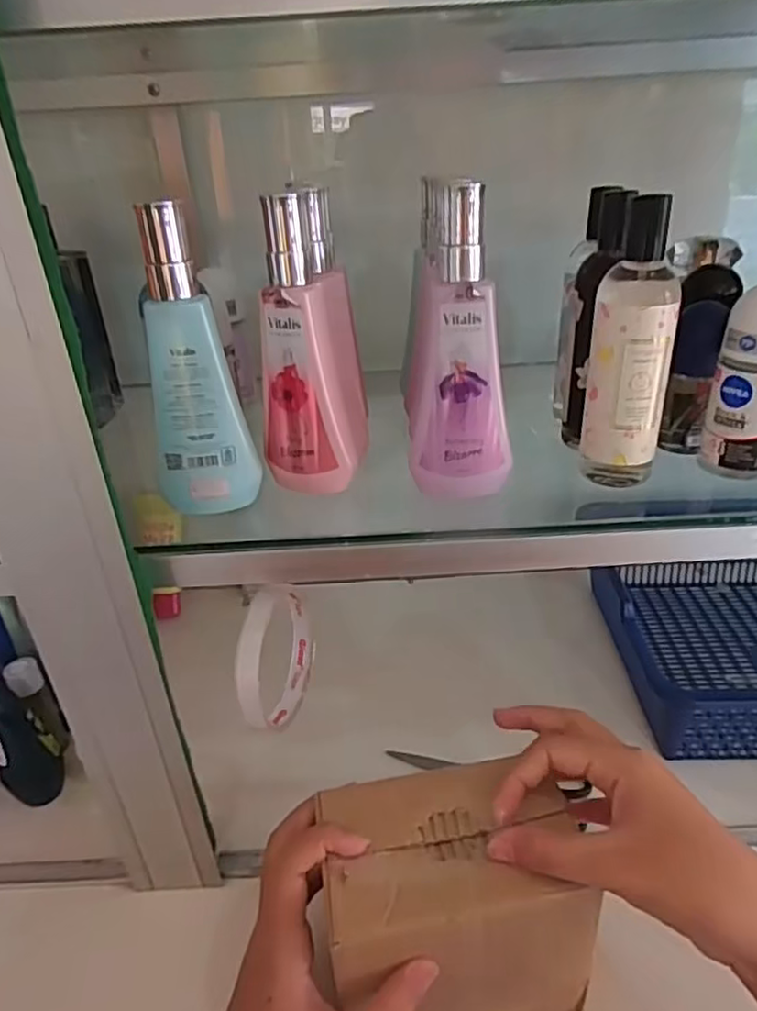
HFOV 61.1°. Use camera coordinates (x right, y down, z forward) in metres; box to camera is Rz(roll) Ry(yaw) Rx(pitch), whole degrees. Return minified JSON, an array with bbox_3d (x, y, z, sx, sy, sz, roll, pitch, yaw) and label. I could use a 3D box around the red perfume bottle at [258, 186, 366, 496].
[{"bbox_3d":[-0.041,-0.083,0.351,0.051,0.149,0.036,0,31,5],"label":"red perfume bottle"}]

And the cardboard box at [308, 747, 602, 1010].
[{"bbox_3d":[0.038,0.216,0.348,0.129,0.108,0.097,-7,31,-7],"label":"cardboard box"}]

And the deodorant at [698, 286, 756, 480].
[{"bbox_3d":[0.206,-0.065,0.354,0.038,0.100,0.032,14,35,26],"label":"deodorant"}]

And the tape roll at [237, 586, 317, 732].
[{"bbox_3d":[-0.058,0.084,0.373,0.015,0.087,0.091,5,32,14],"label":"tape roll"}]

